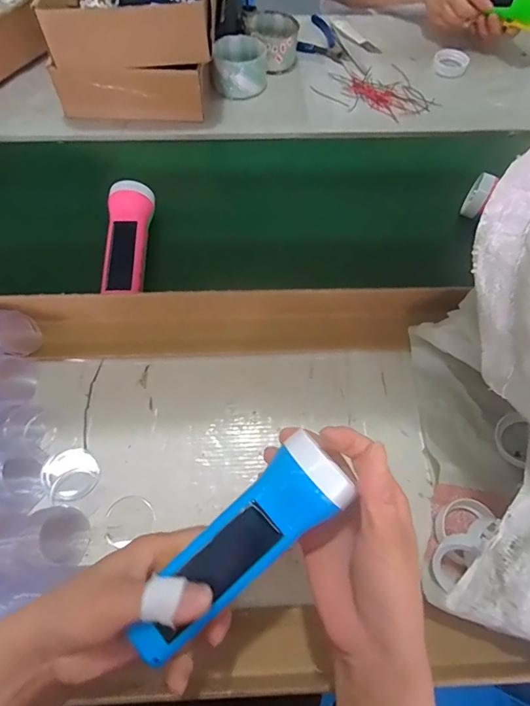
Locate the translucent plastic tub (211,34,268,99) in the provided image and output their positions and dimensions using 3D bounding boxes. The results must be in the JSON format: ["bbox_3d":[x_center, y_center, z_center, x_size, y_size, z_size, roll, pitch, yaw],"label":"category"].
[{"bbox_3d":[-0.041,-0.440,0.665,0.082,0.053,0.082,1,64,-1],"label":"translucent plastic tub"}]

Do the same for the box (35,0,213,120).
[{"bbox_3d":[-0.180,-0.464,0.627,0.217,0.153,0.202,0,64,-1],"label":"box"}]

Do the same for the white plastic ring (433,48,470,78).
[{"bbox_3d":[0.302,-0.474,0.700,0.053,0.016,0.055,1,64,-1],"label":"white plastic ring"}]

